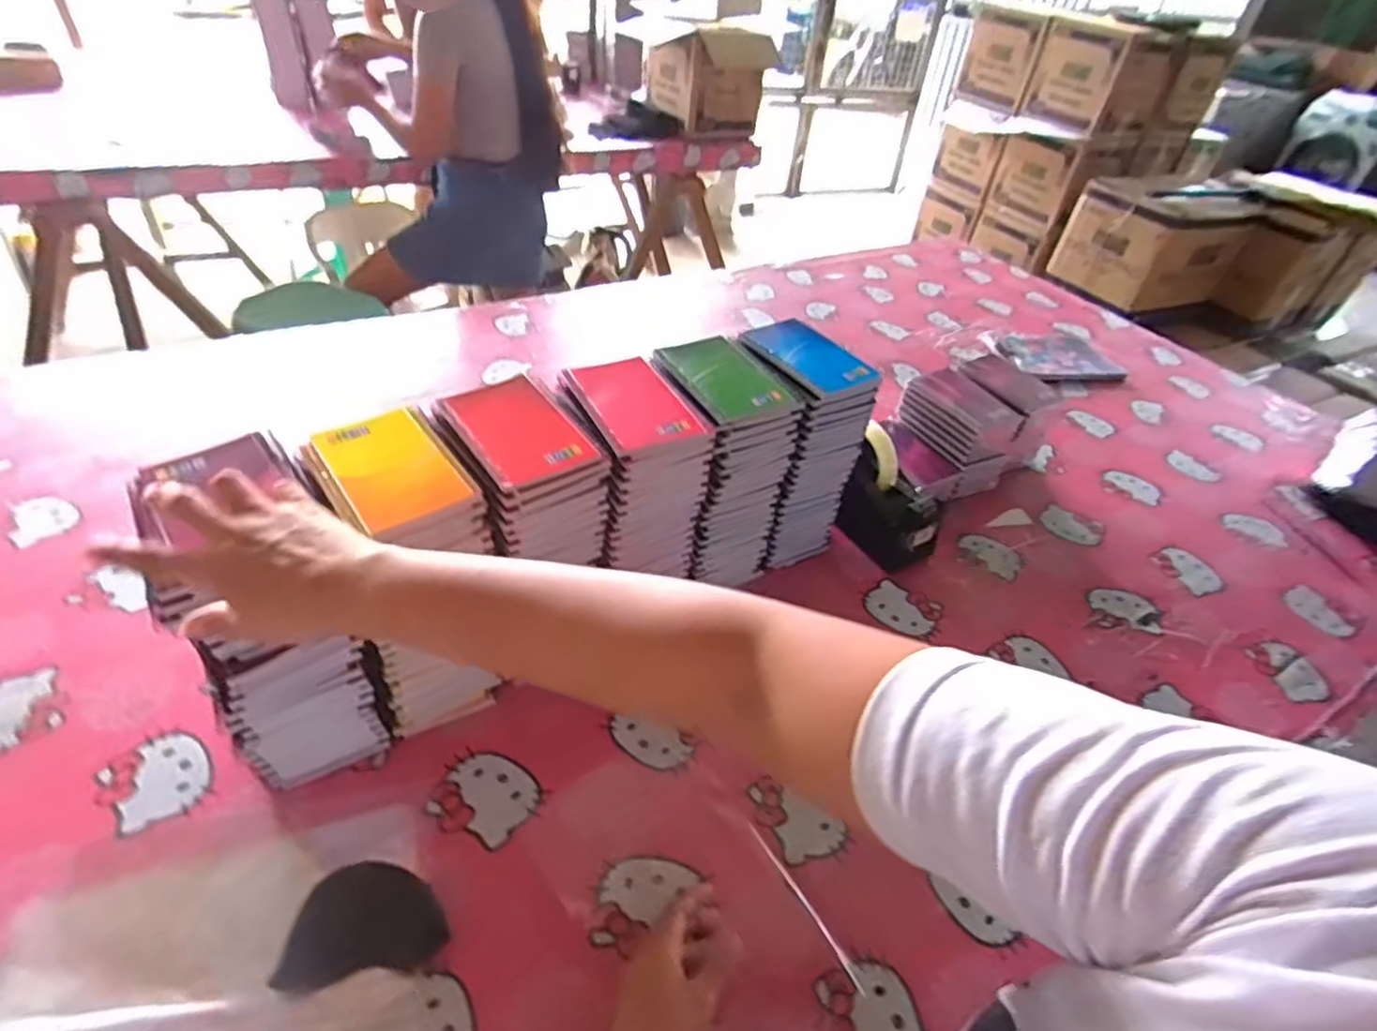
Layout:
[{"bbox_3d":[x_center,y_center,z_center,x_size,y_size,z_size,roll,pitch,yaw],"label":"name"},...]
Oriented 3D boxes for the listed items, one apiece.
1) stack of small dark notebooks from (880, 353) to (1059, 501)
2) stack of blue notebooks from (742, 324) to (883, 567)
[{"bbox_3d":[0.387,-0.123,0.956,0.162,0.127,0.219,35,48,27],"label":"stack of small dark notebooks"},{"bbox_3d":[0.113,-0.067,0.765,0.105,0.257,0.127,-15,46,-24],"label":"stack of blue notebooks"}]

